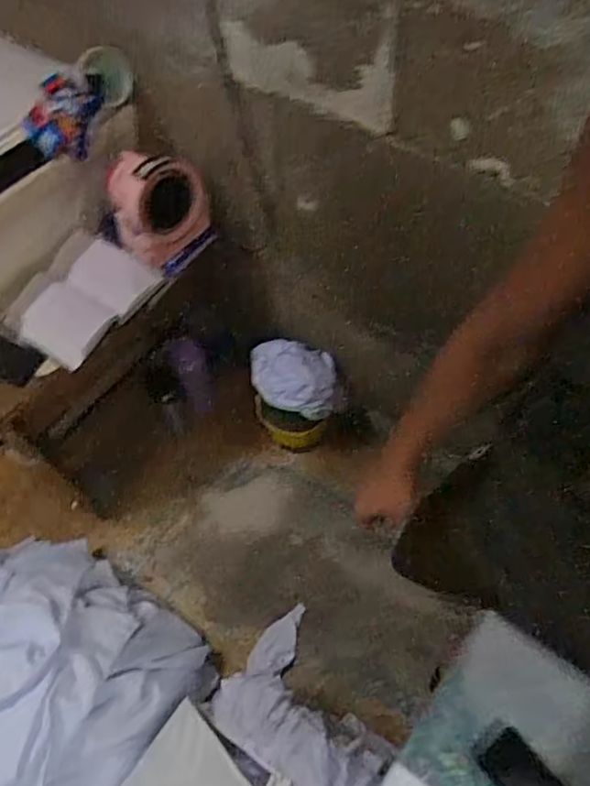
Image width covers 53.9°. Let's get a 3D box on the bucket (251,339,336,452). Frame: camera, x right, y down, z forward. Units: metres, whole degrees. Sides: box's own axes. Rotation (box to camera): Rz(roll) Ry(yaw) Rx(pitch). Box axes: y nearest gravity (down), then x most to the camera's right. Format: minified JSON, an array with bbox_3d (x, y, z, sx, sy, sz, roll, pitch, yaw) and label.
[{"bbox_3d":[-0.005,-0.002,1.429,0.193,0.240,0.176,-1,58,2],"label":"bucket"}]

